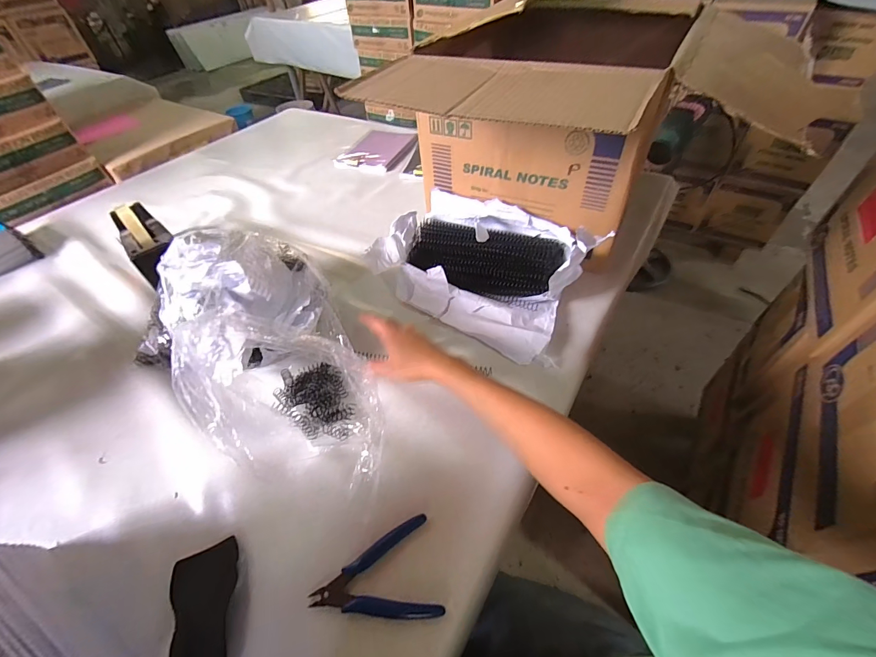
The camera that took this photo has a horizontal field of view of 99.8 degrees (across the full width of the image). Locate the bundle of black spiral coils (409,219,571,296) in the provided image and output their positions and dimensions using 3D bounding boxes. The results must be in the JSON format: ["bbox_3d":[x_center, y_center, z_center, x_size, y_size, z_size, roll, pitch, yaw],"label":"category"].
[{"bbox_3d":[0.073,-0.117,0.607,0.242,0.060,0.121,18,53,20],"label":"bundle of black spiral coils"}]

